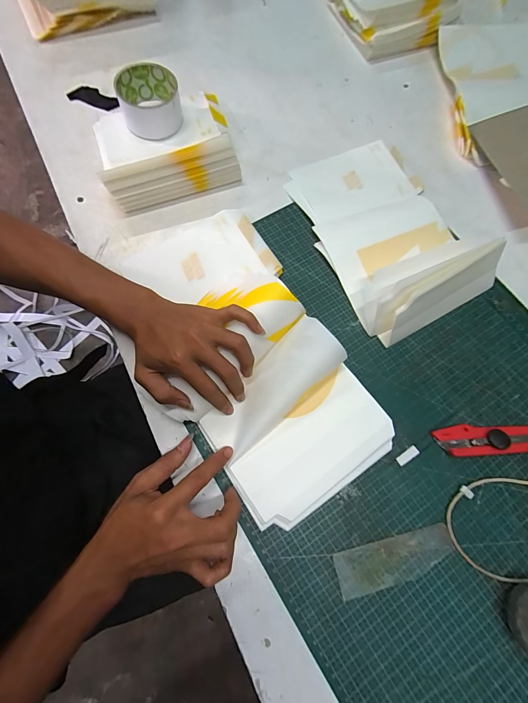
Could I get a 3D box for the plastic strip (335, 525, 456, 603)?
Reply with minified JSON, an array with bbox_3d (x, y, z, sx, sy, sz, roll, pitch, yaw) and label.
[{"bbox_3d":[0.135,0.213,0.315,0.124,0.004,0.039,-12,73,-6],"label":"plastic strip"}]

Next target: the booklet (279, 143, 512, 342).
[{"bbox_3d":[0.164,-0.178,0.407,0.189,0.067,0.295,-24,75,-10],"label":"booklet"}]

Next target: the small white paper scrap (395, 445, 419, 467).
[{"bbox_3d":[0.164,0.119,0.351,0.029,0.004,0.011,-31,76,-12],"label":"small white paper scrap"}]

